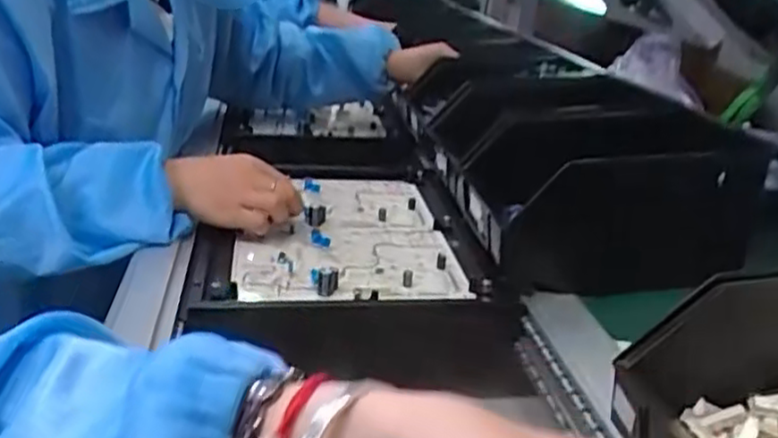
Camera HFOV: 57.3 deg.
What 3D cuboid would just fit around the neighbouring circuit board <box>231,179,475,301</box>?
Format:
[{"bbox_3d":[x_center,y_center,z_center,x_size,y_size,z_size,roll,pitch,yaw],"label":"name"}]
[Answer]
[{"bbox_3d":[-0.045,0.007,0.679,0.188,0.027,0.288,3,20,-10],"label":"neighbouring circuit board"}]

